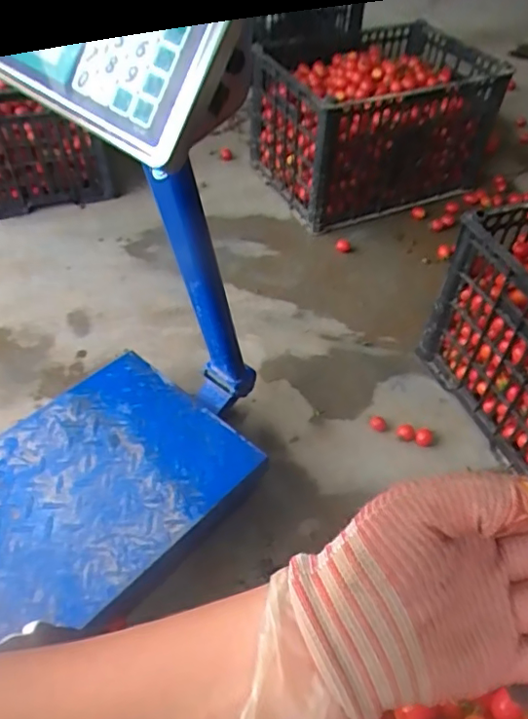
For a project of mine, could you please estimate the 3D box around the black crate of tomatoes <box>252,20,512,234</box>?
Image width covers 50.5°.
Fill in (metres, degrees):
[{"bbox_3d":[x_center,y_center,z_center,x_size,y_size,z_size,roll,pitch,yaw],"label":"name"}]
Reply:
[{"bbox_3d":[0.252,-0.593,1.393,0.520,0.286,0.407,-18,51,-18],"label":"black crate of tomatoes"}]

